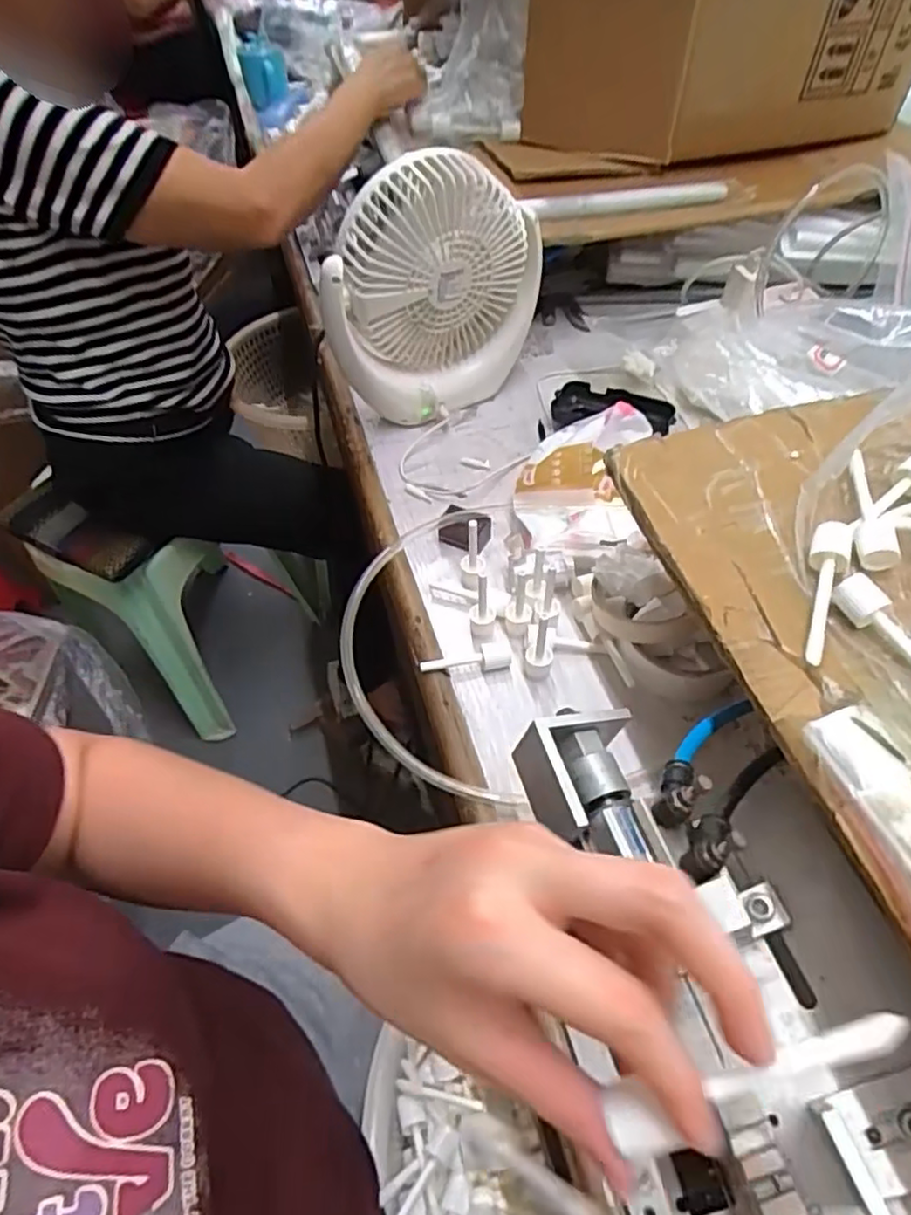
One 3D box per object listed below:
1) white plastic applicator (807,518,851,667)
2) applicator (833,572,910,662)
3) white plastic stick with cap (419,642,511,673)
[{"bbox_3d":[0.183,-0.010,0.338,0.019,0.017,0.086,20,56,18],"label":"white plastic applicator"},{"bbox_3d":[0.211,0.017,0.310,0.013,0.018,0.081,-26,55,-16],"label":"applicator"},{"bbox_3d":[0.007,0.037,0.482,0.065,0.012,0.016,-6,52,-1],"label":"white plastic stick with cap"}]

